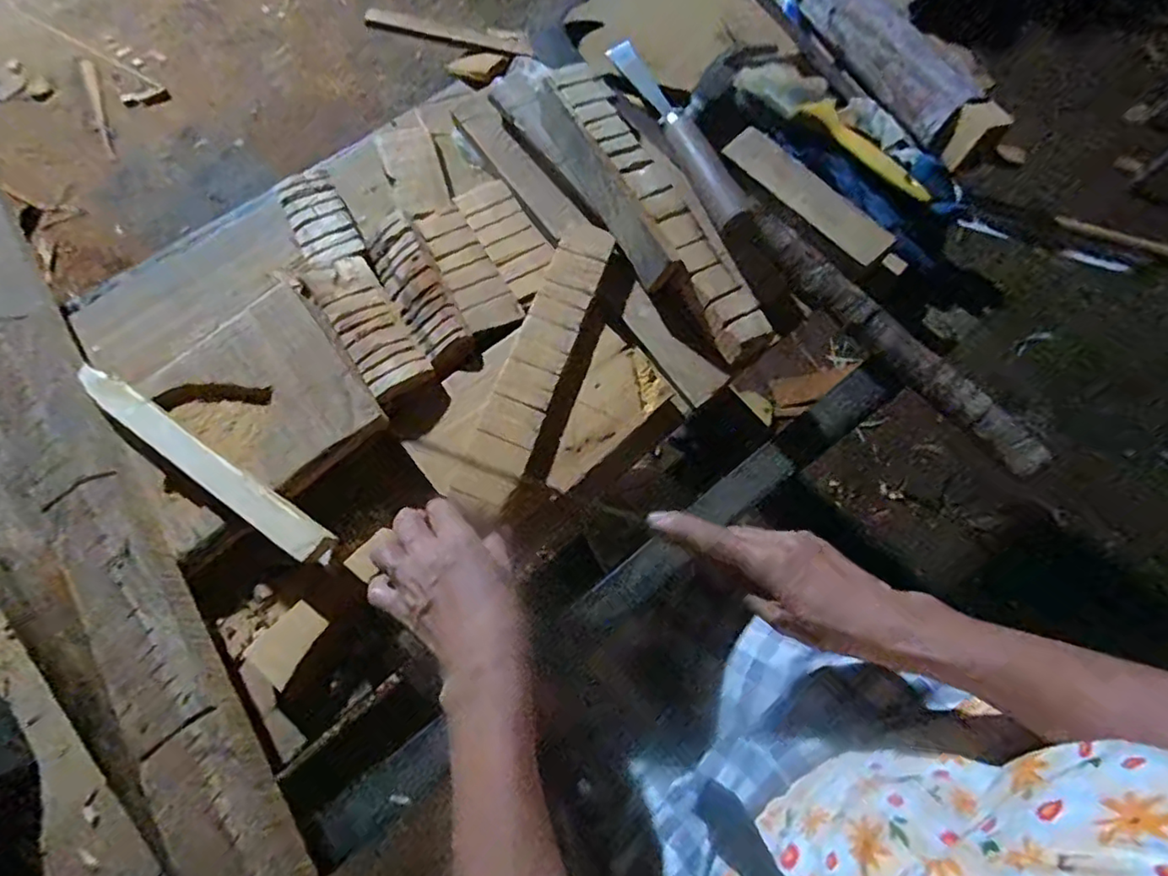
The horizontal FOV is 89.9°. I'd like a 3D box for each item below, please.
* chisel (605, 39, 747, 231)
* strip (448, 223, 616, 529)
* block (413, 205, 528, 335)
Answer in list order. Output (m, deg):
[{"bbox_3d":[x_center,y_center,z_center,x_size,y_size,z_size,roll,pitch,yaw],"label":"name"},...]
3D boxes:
[{"bbox_3d":[0.079,-0.288,0.533,0.026,0.035,0.244,-21,72,-8],"label":"chisel"},{"bbox_3d":[-0.037,-0.060,0.461,0.046,0.016,0.259,19,71,5],"label":"strip"},{"bbox_3d":[-0.099,-0.145,0.497,0.045,0.014,0.130,-27,73,-10],"label":"block"}]

